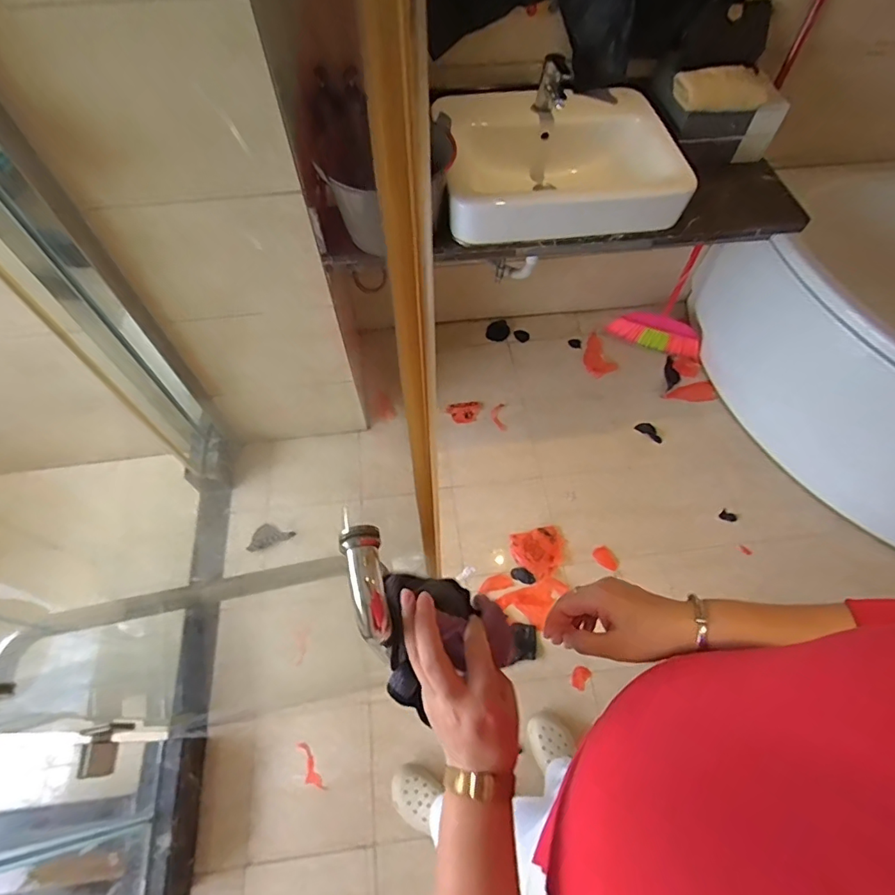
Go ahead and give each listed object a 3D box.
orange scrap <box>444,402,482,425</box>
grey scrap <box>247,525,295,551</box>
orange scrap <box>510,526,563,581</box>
[{"bbox_3d":[0.064,-0.126,1.763,0.131,0.013,0.082,-13,70,-8],"label":"orange scrap"},{"bbox_3d":[-0.524,0.257,1.448,0.130,0.013,0.066,-24,63,-13],"label":"grey scrap"},{"bbox_3d":[0.279,0.315,1.475,0.165,0.017,0.142,-10,68,-19],"label":"orange scrap"}]

